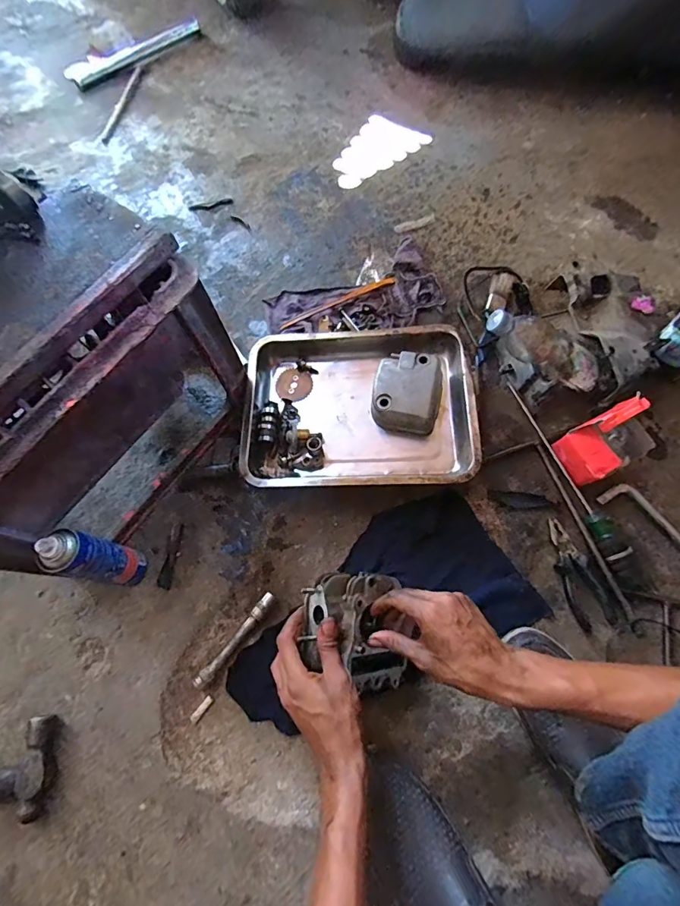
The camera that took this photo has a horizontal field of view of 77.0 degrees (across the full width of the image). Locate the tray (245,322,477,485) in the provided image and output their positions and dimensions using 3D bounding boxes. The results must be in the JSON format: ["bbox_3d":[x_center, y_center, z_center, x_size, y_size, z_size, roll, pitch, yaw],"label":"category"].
[{"bbox_3d":[0.025,-0.075,0.668,0.345,0.069,0.259,0,72,0],"label":"tray"}]

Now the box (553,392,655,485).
[{"bbox_3d":[0.370,-0.013,0.608,0.071,0.149,0.078,-29,77,-10],"label":"box"}]

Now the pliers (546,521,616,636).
[{"bbox_3d":[0.332,0.171,0.608,0.054,0.010,0.152,-19,75,-8],"label":"pliers"}]

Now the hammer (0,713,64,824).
[{"bbox_3d":[-0.459,0.391,0.531,0.198,0.028,0.106,-1,73,-3],"label":"hammer"}]

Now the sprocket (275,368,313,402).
[{"bbox_3d":[-0.080,-0.117,0.727,0.065,0.004,0.057,25,74,18],"label":"sprocket"}]

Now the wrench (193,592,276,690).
[{"bbox_3d":[-0.143,0.257,0.591,0.017,0.017,0.147,39,75,9],"label":"wrench"}]

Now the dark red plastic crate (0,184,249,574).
[{"bbox_3d":[-0.353,-0.070,0.574,0.259,0.306,0.407,37,75,8],"label":"dark red plastic crate"}]

